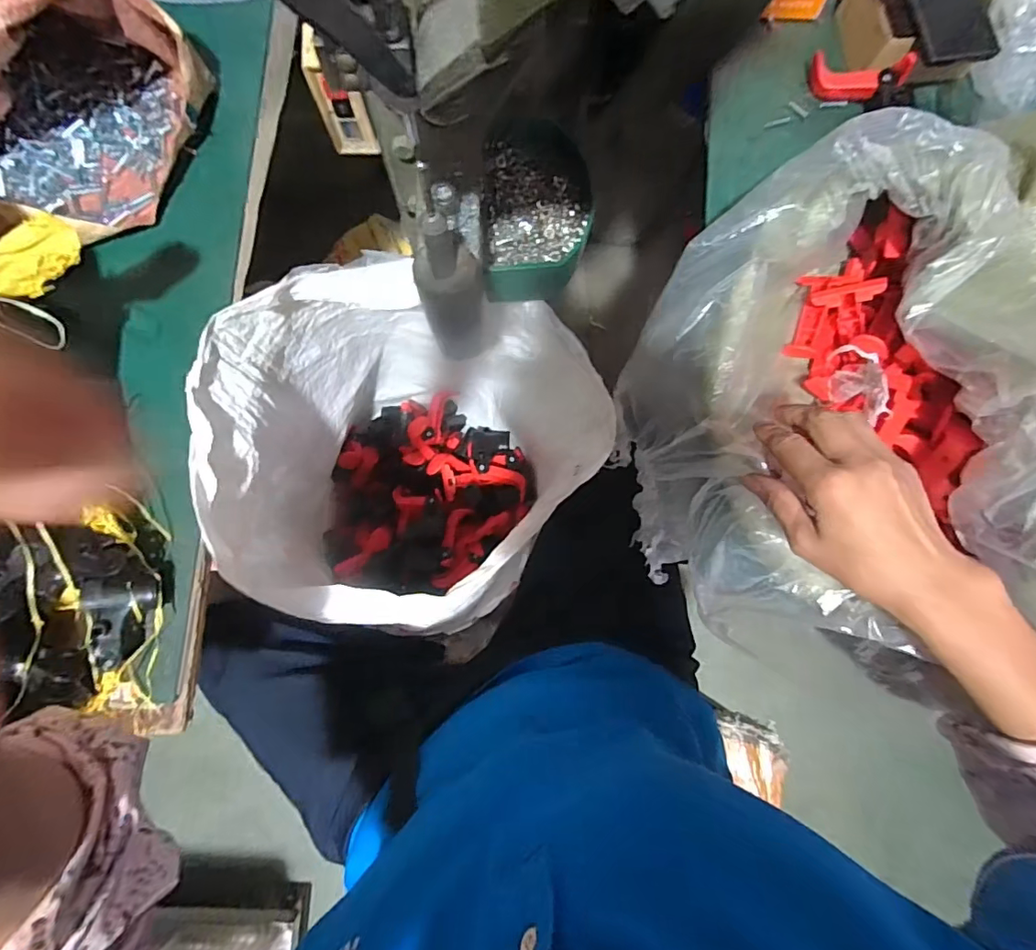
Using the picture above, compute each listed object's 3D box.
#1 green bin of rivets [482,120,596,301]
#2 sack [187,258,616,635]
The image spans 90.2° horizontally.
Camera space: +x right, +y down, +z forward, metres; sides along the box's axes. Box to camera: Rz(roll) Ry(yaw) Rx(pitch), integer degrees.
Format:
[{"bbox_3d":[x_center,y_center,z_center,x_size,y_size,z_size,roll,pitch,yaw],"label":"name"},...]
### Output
[{"bbox_3d":[0.015,-0.216,0.437,0.089,0.056,0.136,-1,81,-2],"label":"green bin of rivets"},{"bbox_3d":[-0.110,-0.004,0.628,0.330,0.445,0.322,21,81,2],"label":"sack"}]

